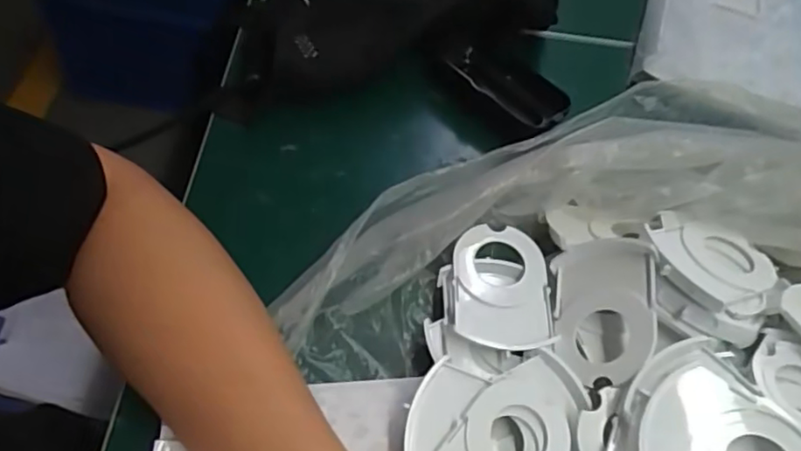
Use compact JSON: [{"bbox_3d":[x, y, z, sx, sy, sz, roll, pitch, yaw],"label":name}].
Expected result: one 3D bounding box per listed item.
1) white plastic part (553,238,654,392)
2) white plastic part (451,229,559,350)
[{"bbox_3d":[0.106,0.045,0.330,0.055,0.013,0.078,-14,58,39],"label":"white plastic part"},{"bbox_3d":[0.058,0.034,0.349,0.055,0.008,0.076,6,53,-5],"label":"white plastic part"}]

